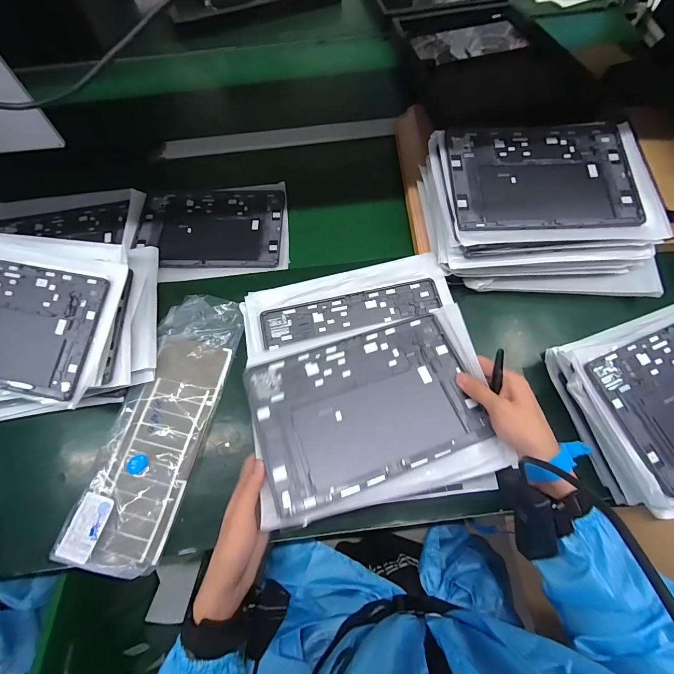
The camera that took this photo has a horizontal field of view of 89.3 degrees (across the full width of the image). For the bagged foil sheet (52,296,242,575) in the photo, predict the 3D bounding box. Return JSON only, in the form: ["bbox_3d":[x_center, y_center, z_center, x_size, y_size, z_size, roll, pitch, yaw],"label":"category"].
[{"bbox_3d":[-0.240,0.110,0.471,0.119,0.032,0.363,12,69,6],"label":"bagged foil sheet"}]

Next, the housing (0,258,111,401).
[{"bbox_3d":[-0.448,-0.020,0.461,0.255,0.009,0.169,11,79,2],"label":"housing"}]

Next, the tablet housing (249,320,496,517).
[{"bbox_3d":[0.034,0.075,0.393,0.248,0.006,0.168,-16,64,-12],"label":"tablet housing"}]

